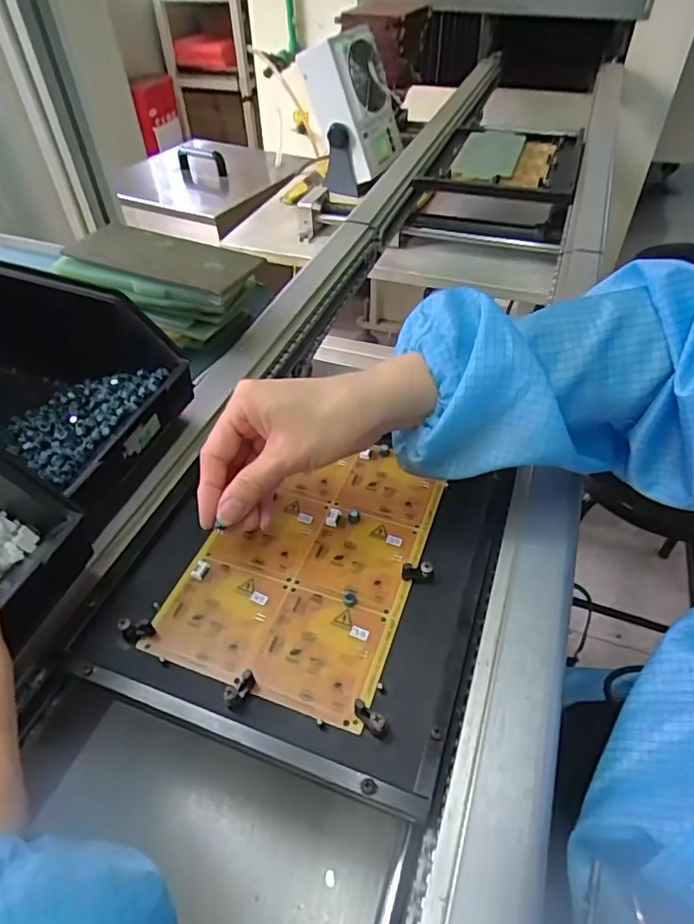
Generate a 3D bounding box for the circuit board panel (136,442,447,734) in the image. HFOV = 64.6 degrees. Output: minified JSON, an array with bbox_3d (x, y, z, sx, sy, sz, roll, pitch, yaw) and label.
[{"bbox_3d":[-0.023,0.060,0.377,0.139,0.011,0.199,15,51,15],"label":"circuit board panel"}]

